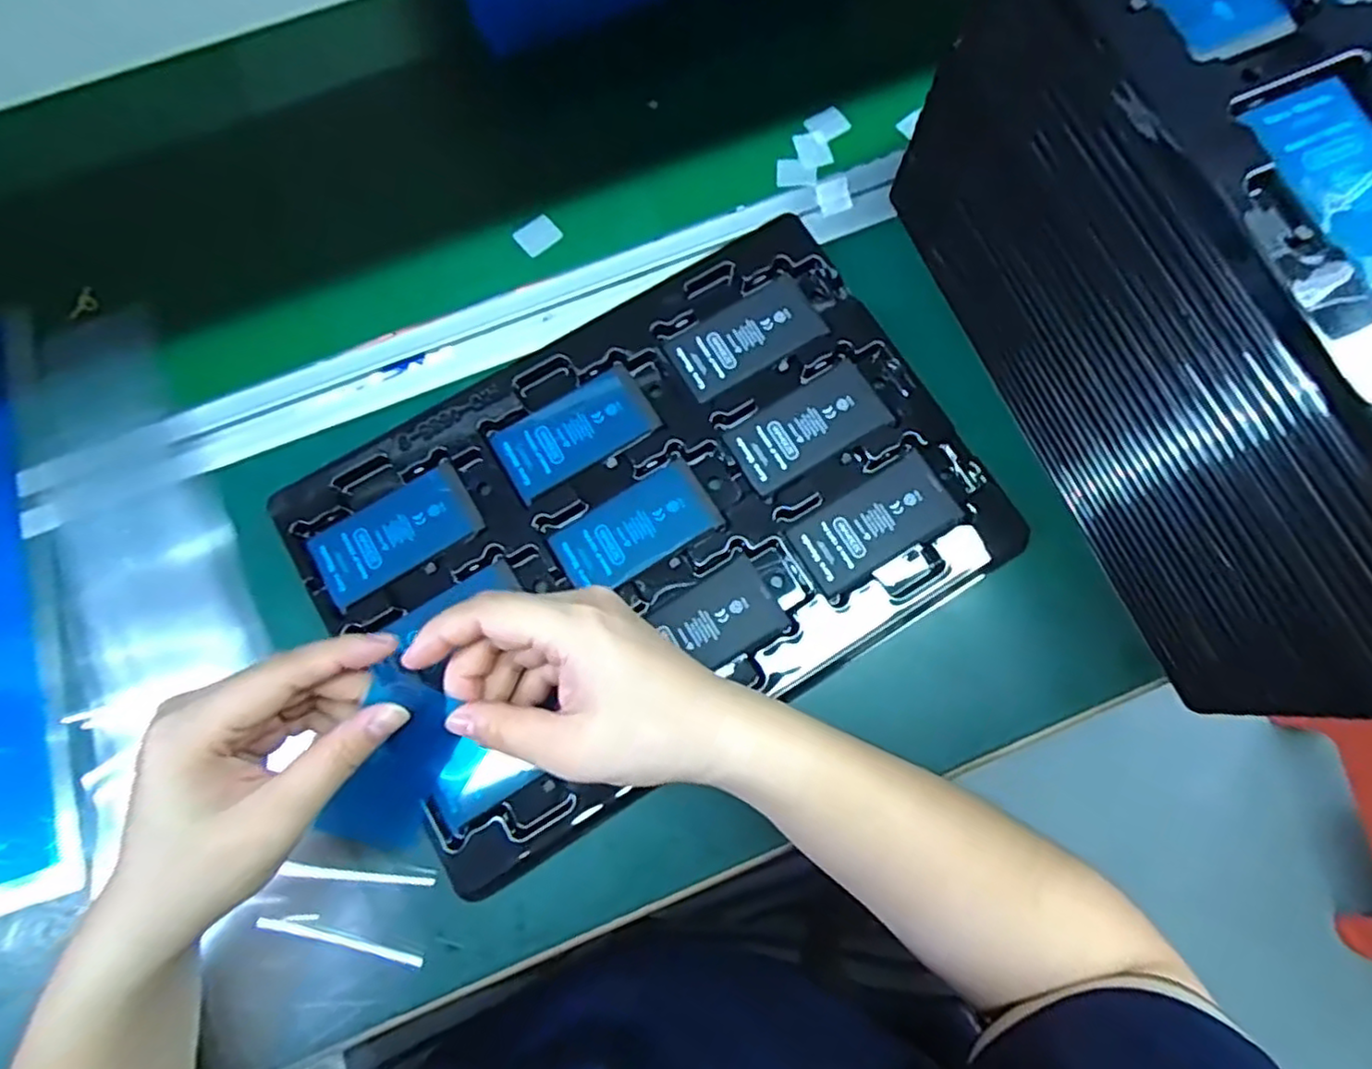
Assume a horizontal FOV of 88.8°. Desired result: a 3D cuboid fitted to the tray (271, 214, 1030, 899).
[{"bbox_3d":[-0.020,-0.008,0.368,0.327,0.019,0.228,-31,77,-7],"label":"tray"}]

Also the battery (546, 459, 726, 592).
[{"bbox_3d":[-0.027,-0.002,0.369,0.083,0.004,0.045,-31,77,-7],"label":"battery"}]

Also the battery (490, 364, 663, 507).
[{"bbox_3d":[-0.059,-0.056,0.377,0.083,0.004,0.044,-31,77,-7],"label":"battery"}]

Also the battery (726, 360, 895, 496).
[{"bbox_3d":[0.067,-0.056,0.379,0.083,0.004,0.047,-31,77,-7],"label":"battery"}]

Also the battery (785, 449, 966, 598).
[{"bbox_3d":[0.099,-0.005,0.368,0.088,0.005,0.045,-33,77,-7],"label":"battery"}]

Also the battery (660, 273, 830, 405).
[{"bbox_3d":[0.033,-0.112,0.395,0.086,0.004,0.046,-32,77,-7],"label":"battery"}]

